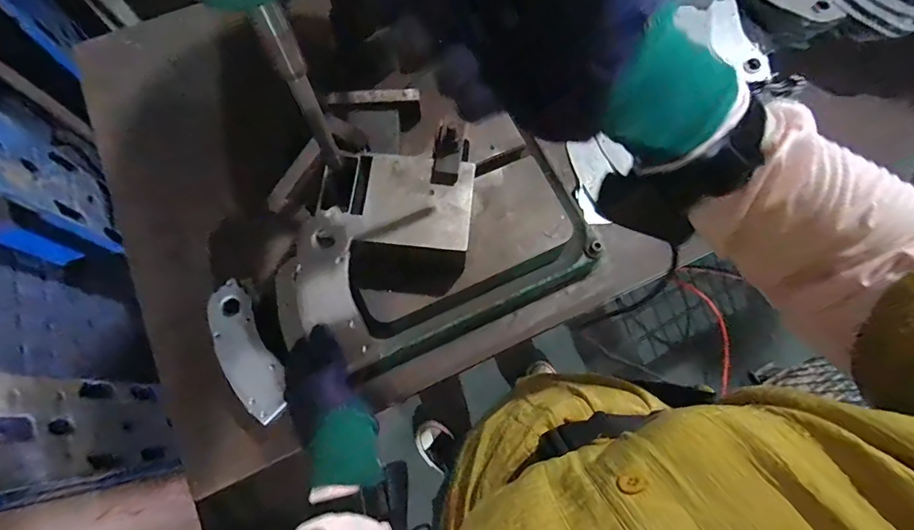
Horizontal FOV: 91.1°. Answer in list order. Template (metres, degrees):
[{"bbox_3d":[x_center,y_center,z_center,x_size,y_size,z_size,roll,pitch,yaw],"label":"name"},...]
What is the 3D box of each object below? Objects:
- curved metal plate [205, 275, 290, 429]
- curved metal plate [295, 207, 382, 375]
[{"bbox_3d":[-0.267,0.109,0.566,0.059,0.007,0.177,-25,83,-23],"label":"curved metal plate"},{"bbox_3d":[-0.134,0.027,0.485,0.075,0.020,0.172,-17,80,-5],"label":"curved metal plate"}]

